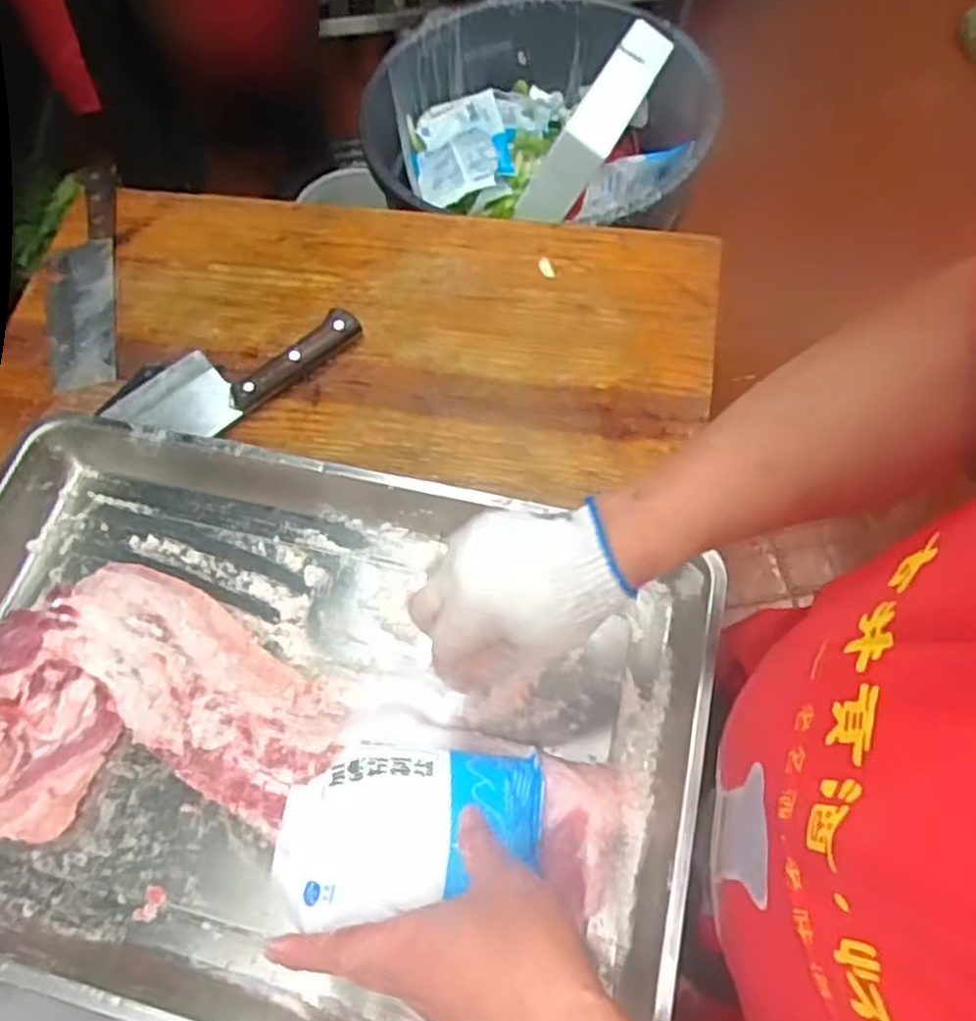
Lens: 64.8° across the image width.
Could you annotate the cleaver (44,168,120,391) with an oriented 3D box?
[{"bbox_3d":[-0.490,-0.281,0.913,0.093,0.026,0.322,-12,63,-3],"label":"cleaver"}]

